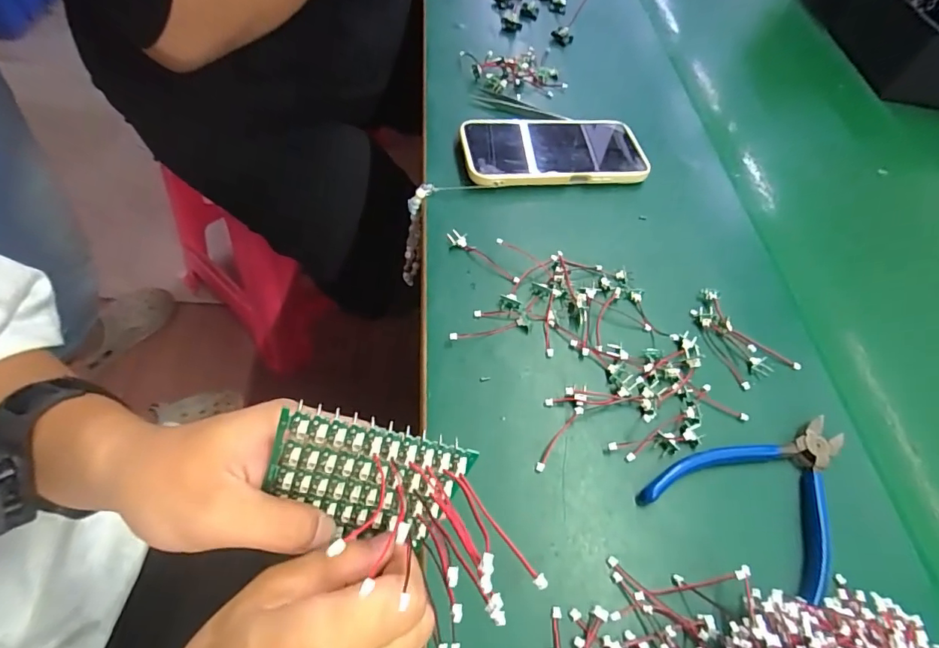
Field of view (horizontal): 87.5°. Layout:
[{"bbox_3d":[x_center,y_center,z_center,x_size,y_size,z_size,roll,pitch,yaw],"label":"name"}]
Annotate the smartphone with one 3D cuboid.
[{"bbox_3d":[0.077,-0.163,0.452,0.169,0.016,0.083,-3,55,-13],"label":"smartphone"}]

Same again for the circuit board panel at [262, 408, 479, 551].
[{"bbox_3d":[-0.048,0.072,0.218,0.077,0.068,0.009,19,33,-8],"label":"circuit board panel"}]

